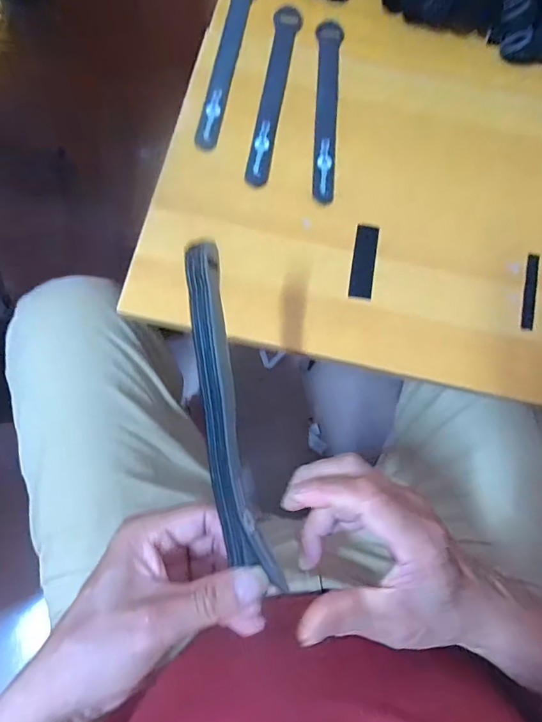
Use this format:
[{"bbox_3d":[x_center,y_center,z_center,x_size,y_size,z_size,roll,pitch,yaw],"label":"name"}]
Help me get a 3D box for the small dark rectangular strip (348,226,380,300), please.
[{"bbox_3d":[0.079,-0.084,0.379,0.019,0.004,0.068,10,76,-1],"label":"small dark rectangular strip"}]

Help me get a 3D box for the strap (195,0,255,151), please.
[{"bbox_3d":[-0.042,-0.282,0.419,0.023,0.007,0.198,11,76,-1],"label":"strap"}]

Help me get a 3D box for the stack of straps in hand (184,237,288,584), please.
[{"bbox_3d":[-0.024,0.031,0.248,0.027,0.020,0.187,-9,91,-4],"label":"stack of straps in hand"}]

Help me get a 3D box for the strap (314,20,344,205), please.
[{"bbox_3d":[0.052,-0.232,0.407,0.024,0.006,0.194,3,76,-3],"label":"strap"}]

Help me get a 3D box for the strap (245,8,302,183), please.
[{"bbox_3d":[0.003,-0.248,0.414,0.025,0.006,0.195,8,75,-1],"label":"strap"}]

